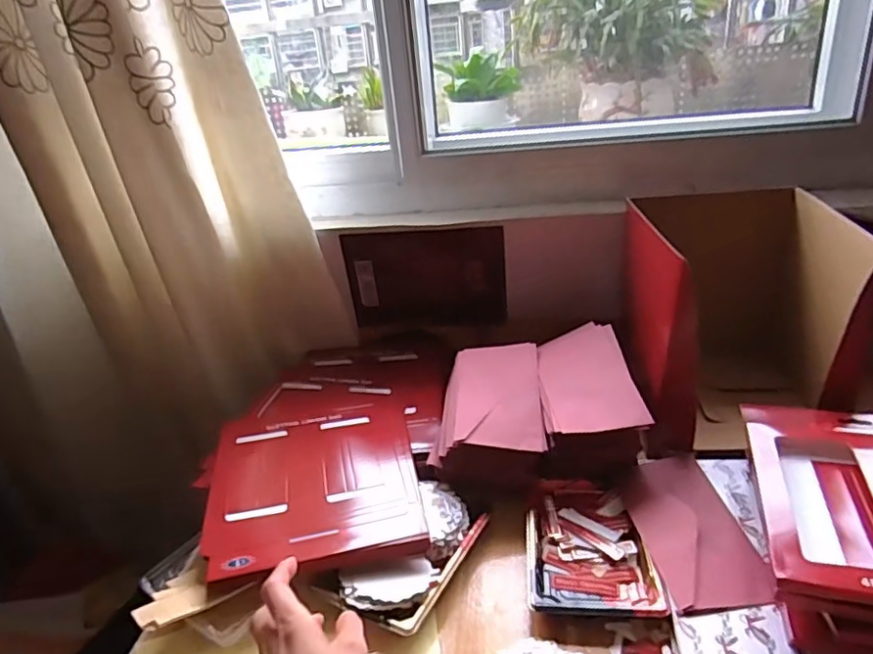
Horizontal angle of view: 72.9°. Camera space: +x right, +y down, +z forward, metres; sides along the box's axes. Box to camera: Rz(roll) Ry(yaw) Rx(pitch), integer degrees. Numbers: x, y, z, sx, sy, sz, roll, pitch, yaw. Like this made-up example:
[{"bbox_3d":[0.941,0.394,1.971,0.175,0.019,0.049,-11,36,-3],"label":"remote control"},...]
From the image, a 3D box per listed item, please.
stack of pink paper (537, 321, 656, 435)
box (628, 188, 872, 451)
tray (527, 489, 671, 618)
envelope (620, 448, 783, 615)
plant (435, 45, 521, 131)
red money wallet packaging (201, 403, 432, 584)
[{"bbox_3d":[0.167,0.055,0.669,0.100,0.031,0.191,-4,25,2],"label":"stack of pink paper"},{"bbox_3d":[0.351,-0.019,0.718,0.210,0.237,0.289,1,26,12],"label":"box"},{"bbox_3d":[0.142,0.210,0.555,0.111,0.024,0.145,-1,25,8],"label":"tray"},{"bbox_3d":[0.233,0.181,0.546,0.089,0.014,0.183,-9,24,2],"label":"envelope"},{"bbox_3d":[0.095,-0.497,1.247,0.161,0.133,0.174,-1,25,8],"label":"plant"},{"bbox_3d":[-0.131,0.161,0.642,0.210,0.024,0.250,-9,25,-8],"label":"red money wallet packaging"}]

